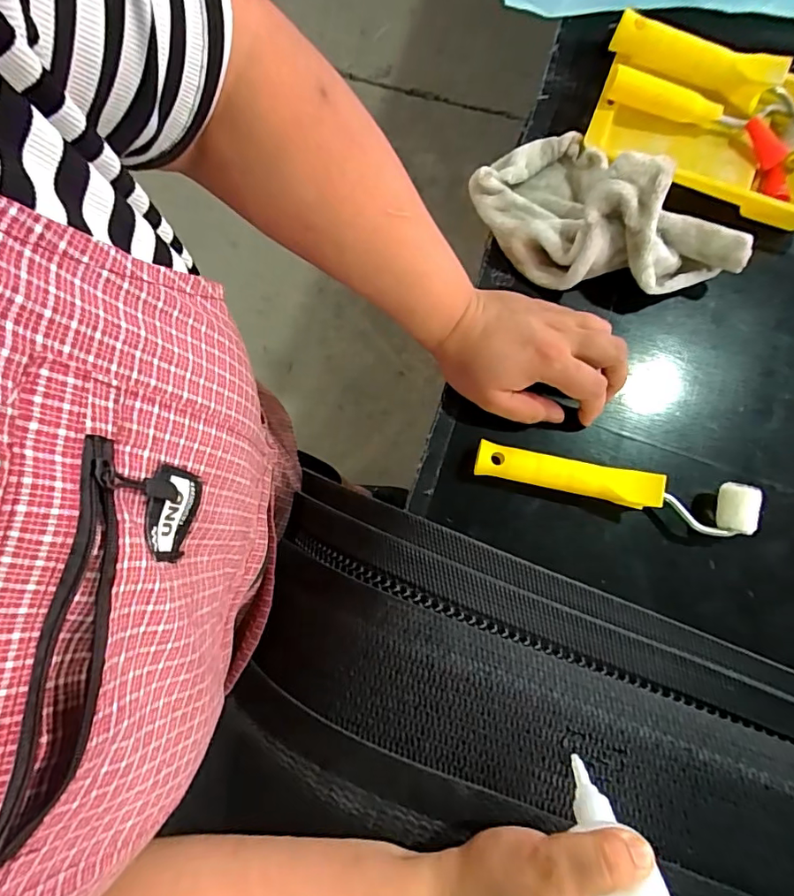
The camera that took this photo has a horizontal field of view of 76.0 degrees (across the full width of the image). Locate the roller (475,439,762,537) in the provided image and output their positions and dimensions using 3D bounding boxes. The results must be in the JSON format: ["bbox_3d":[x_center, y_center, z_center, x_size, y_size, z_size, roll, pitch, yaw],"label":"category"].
[{"bbox_3d":[0.157,0.030,0.375,0.196,0.036,0.035,11,80,2],"label":"roller"}]

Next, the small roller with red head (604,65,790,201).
[{"bbox_3d":[0.244,-0.257,0.401,0.164,0.034,0.044,28,81,5],"label":"small roller with red head"}]

